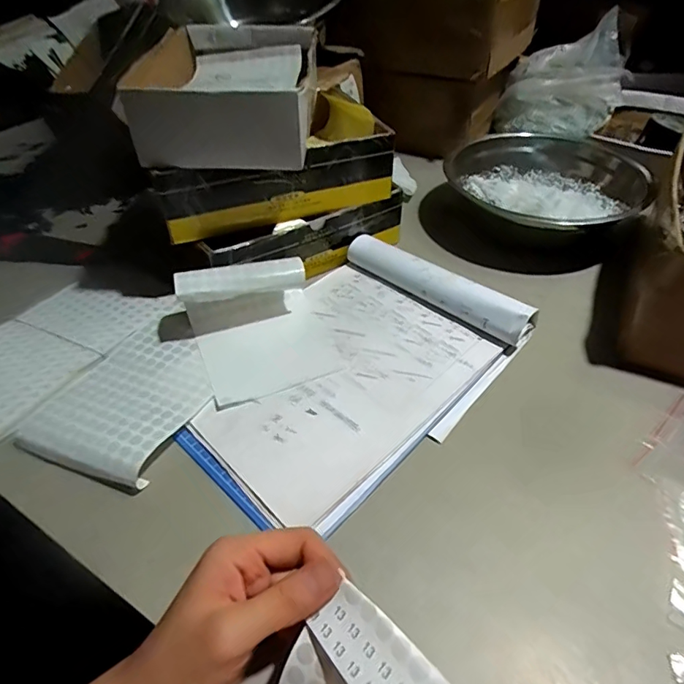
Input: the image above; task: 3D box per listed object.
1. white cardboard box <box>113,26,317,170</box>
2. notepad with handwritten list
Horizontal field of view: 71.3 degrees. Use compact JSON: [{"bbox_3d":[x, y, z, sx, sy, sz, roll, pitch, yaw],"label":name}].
[{"bbox_3d":[-0.114,-0.270,0.509,0.167,0.070,0.254,-1,45,0],"label":"white cardboard box"},{"bbox_3d":[0.004,0.020,0.446,0.212,0.028,0.303,32,53,29],"label":"notepad with handwritten list"}]

